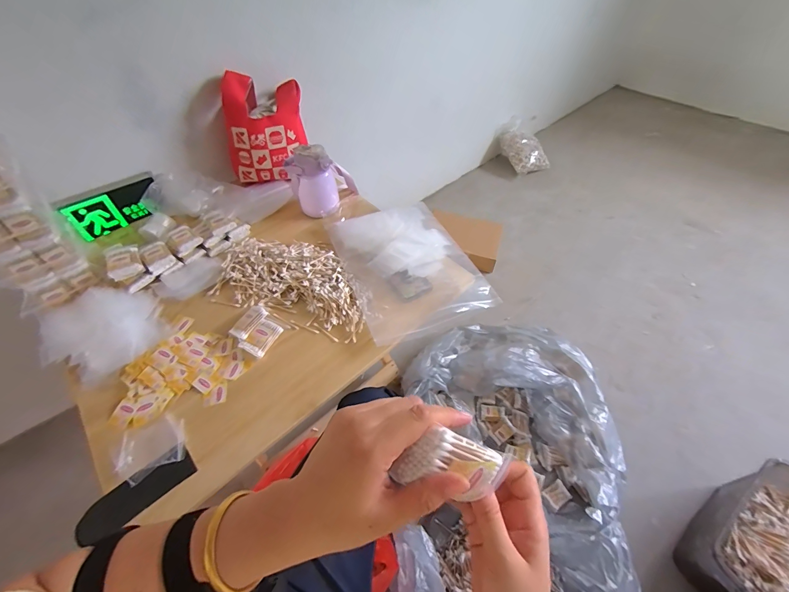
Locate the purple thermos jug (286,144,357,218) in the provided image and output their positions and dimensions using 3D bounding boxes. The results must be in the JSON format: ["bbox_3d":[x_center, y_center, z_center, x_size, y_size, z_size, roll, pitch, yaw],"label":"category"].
[{"bbox_3d":[-0.189,-0.313,0.890,0.172,0.163,0.102,-11,52,-8],"label":"purple thermos jug"}]

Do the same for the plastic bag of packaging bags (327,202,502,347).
[{"bbox_3d":[0.028,-0.087,0.794,0.280,0.039,0.388,-18,53,-13],"label":"plastic bag of packaging bags"}]

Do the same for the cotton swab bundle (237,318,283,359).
[{"bbox_3d":[-0.264,0.084,0.674,0.047,0.024,0.074,23,55,18],"label":"cotton swab bundle"}]

